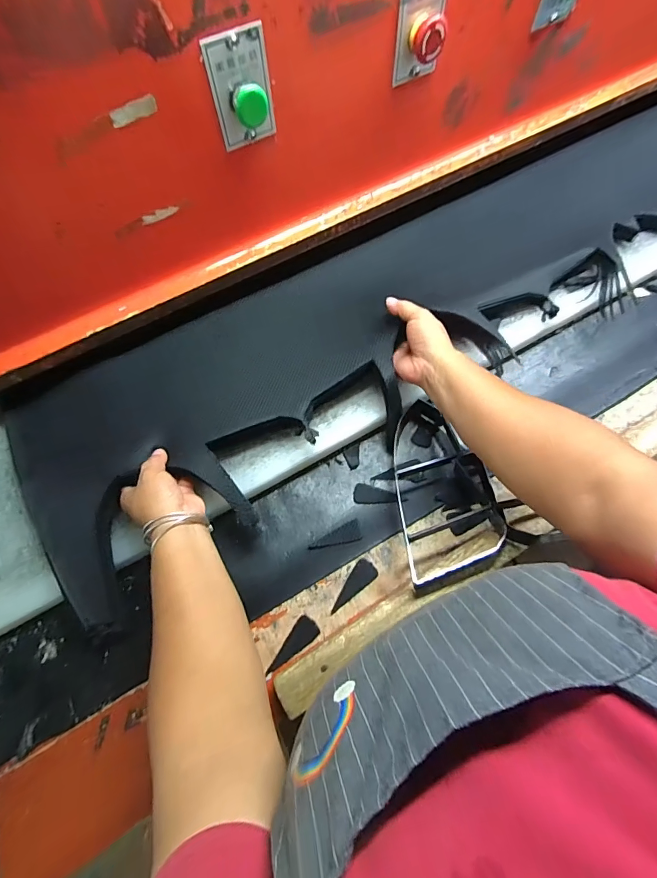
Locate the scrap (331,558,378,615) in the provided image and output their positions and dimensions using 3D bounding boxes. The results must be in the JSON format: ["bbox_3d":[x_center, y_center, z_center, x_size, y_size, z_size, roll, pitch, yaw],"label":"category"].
[{"bbox_3d":[0.027,0.175,0.475,0.069,0.004,0.027,-38,73,-13],"label":"scrap"}]

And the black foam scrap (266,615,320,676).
[{"bbox_3d":[-0.044,0.232,0.451,0.068,0.008,0.026,-36,72,-13],"label":"black foam scrap"}]

